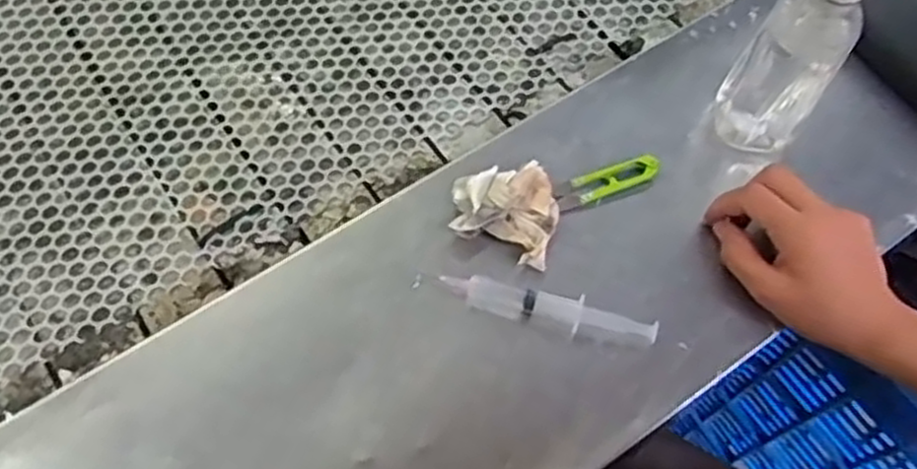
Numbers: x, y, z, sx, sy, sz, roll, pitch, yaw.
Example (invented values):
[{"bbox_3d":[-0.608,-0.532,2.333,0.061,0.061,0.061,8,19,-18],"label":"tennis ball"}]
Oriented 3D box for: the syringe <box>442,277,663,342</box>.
[{"bbox_3d":[0.064,0.052,0.551,0.151,0.019,0.023,13,63,5],"label":"syringe"}]

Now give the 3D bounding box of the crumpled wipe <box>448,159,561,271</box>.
[{"bbox_3d":[0.034,-0.021,0.575,0.078,0.030,0.070,17,63,7],"label":"crumpled wipe"}]

